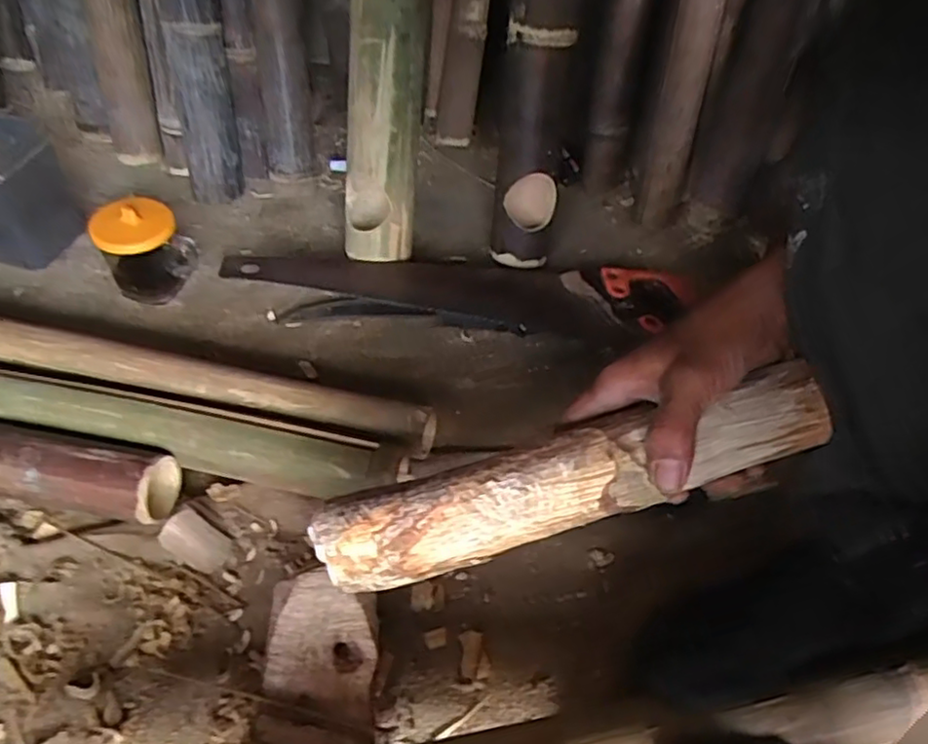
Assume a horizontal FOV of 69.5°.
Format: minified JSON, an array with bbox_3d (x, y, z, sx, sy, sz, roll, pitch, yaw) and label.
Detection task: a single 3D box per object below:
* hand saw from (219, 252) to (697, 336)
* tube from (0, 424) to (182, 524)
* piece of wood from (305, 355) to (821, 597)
[{"bbox_3d":[0.002,-0.089,0.721,0.508,0.045,0.120,6,49,2],"label":"hand saw"},{"bbox_3d":[-0.370,0.075,0.546,0.263,0.055,0.059,8,49,4],"label":"tube"},{"bbox_3d":[0.057,0.064,0.407,0.304,0.038,0.054,-19,49,8],"label":"piece of wood"}]

